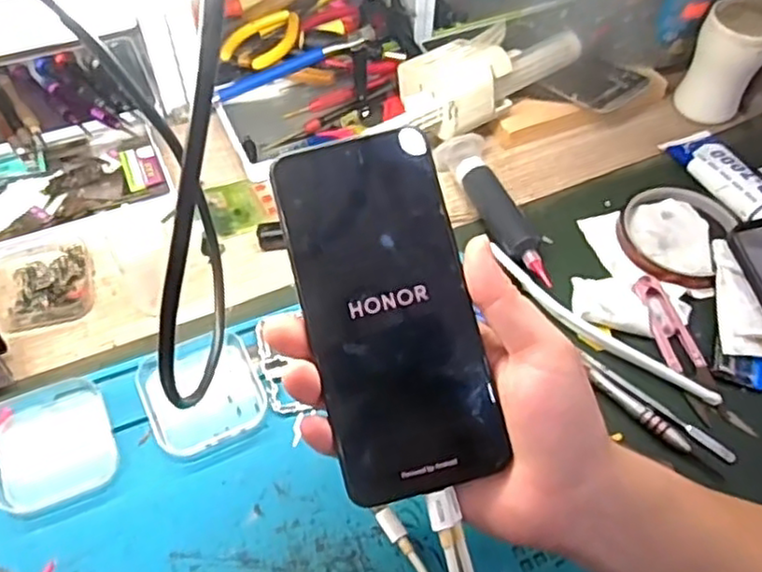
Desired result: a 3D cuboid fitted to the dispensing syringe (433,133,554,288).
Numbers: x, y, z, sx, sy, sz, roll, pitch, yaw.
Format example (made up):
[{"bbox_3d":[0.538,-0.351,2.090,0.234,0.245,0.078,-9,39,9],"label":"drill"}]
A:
[{"bbox_3d":[0.084,-0.054,0.488,0.035,0.020,0.135,-18,56,-15],"label":"dispensing syringe"}]

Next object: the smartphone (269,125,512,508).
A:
[{"bbox_3d":[0.004,0.011,0.309,0.072,0.004,0.157,-14,84,-3],"label":"smartphone"}]

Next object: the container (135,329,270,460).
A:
[{"bbox_3d":[-0.101,0.062,0.399,0.063,0.020,0.060,-20,57,-16],"label":"container"}]

